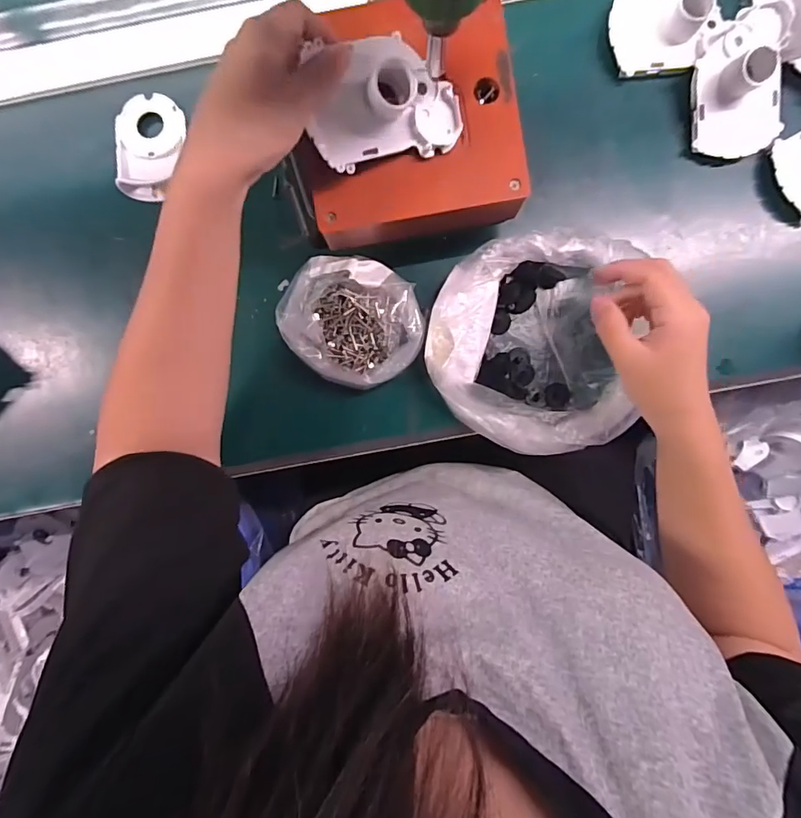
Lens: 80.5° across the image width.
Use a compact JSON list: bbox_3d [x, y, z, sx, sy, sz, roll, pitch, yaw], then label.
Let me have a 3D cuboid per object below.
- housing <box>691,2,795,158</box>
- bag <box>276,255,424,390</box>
[{"bbox_3d":[0.271,-0.258,0.376,0.068,0.049,0.097,-8,91,3],"label":"housing"},{"bbox_3d":[-0.036,-0.070,0.390,0.106,0.040,0.100,35,93,2],"label":"bag"}]

